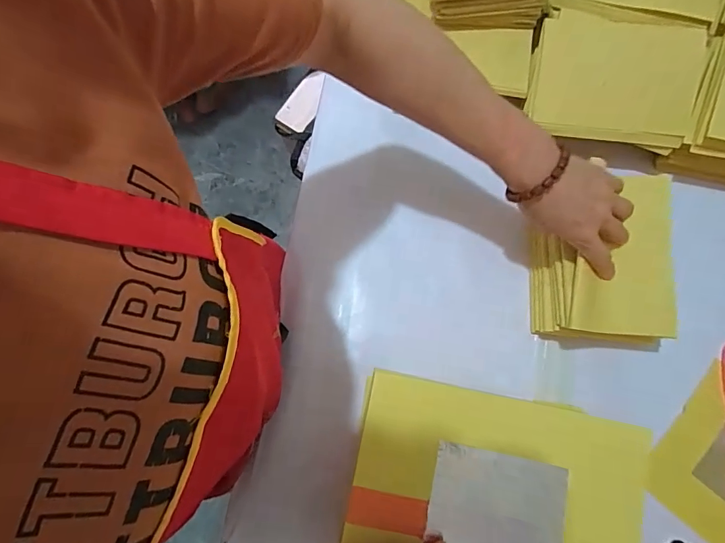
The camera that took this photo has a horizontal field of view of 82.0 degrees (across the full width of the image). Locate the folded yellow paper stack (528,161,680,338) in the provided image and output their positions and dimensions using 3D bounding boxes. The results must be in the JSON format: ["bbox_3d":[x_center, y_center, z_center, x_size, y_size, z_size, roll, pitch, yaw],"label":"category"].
[{"bbox_3d":[0.247,-0.014,0.435,0.121,0.079,0.161,4,78,2],"label":"folded yellow paper stack"}]

